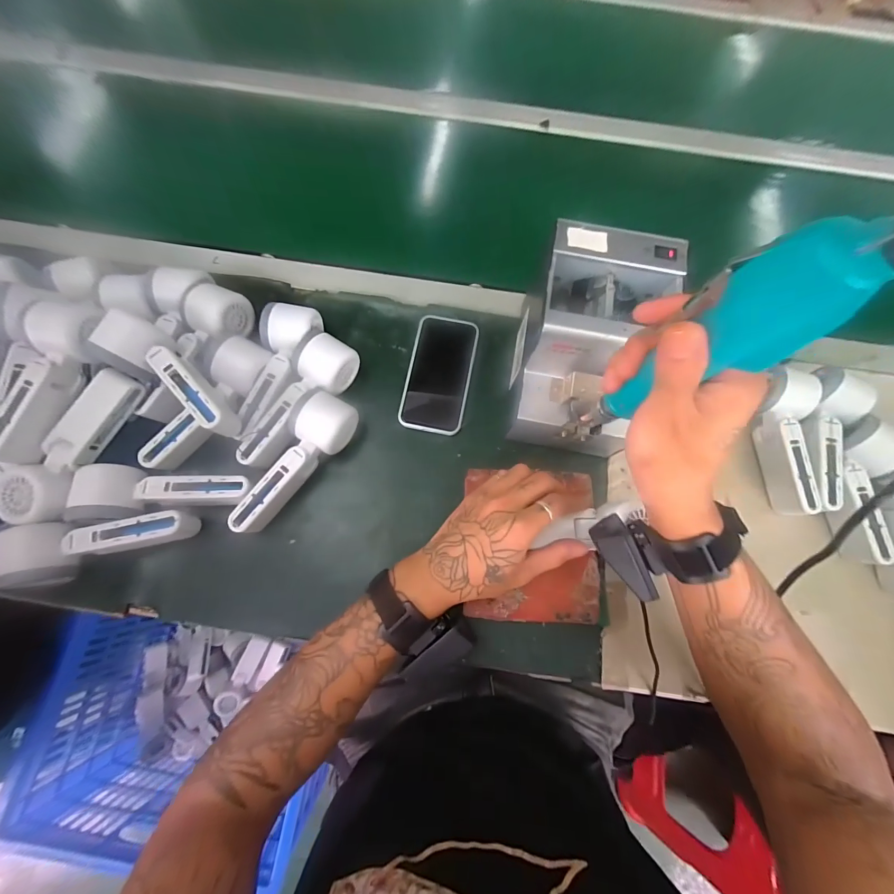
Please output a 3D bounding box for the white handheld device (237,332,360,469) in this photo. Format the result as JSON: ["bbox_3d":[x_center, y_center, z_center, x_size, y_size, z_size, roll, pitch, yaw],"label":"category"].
[{"bbox_3d":[-0.163,-0.048,0.419,0.068,0.050,0.164,25,74,6],"label":"white handheld device"}]

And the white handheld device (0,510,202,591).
[{"bbox_3d":[-0.335,0.095,0.371,0.152,0.059,0.053,-12,74,-5],"label":"white handheld device"}]

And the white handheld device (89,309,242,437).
[{"bbox_3d":[-0.267,-0.070,0.378,0.157,0.056,0.048,38,76,9],"label":"white handheld device"}]

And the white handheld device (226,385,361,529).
[{"bbox_3d":[-0.159,0.019,0.398,0.059,0.051,0.165,28,75,6],"label":"white handheld device"}]

